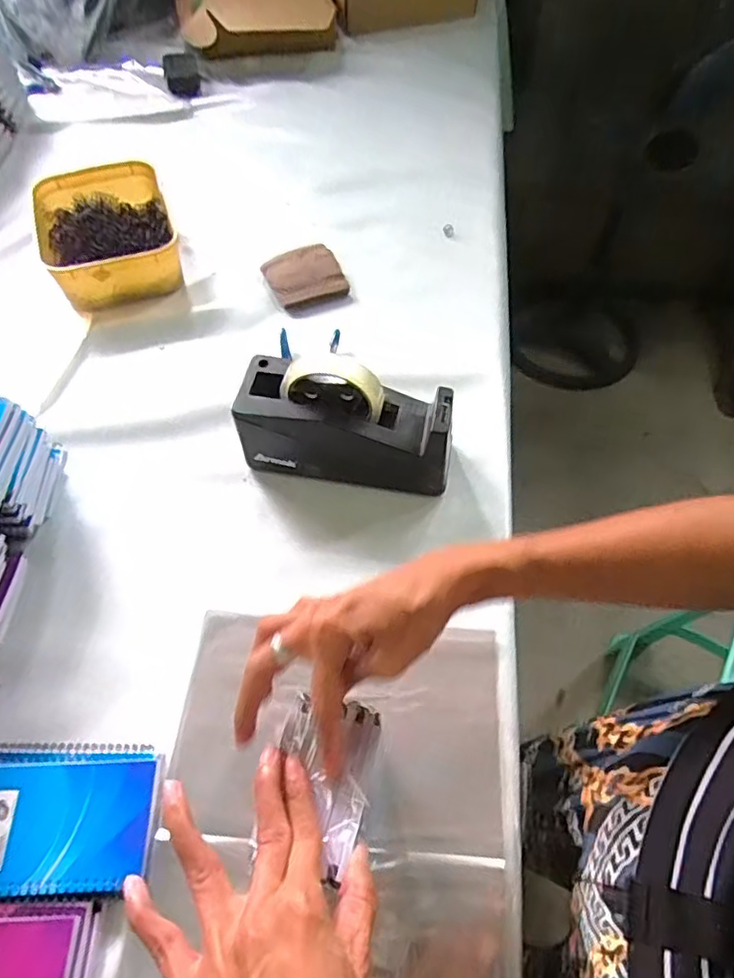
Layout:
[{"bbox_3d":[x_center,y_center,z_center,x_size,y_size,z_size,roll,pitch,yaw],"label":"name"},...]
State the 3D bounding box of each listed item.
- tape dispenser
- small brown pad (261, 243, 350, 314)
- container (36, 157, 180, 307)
[{"bbox_3d":[-0.019,-0.065,0.584,0.200,0.122,0.068,9,57,6],"label":"tape dispenser"},{"bbox_3d":[-0.078,-0.266,0.759,0.092,0.028,0.078,-18,58,-11],"label":"small brown pad"},{"bbox_3d":[-0.329,-0.320,0.768,0.157,0.067,0.202,-18,61,-11],"label":"container"}]

